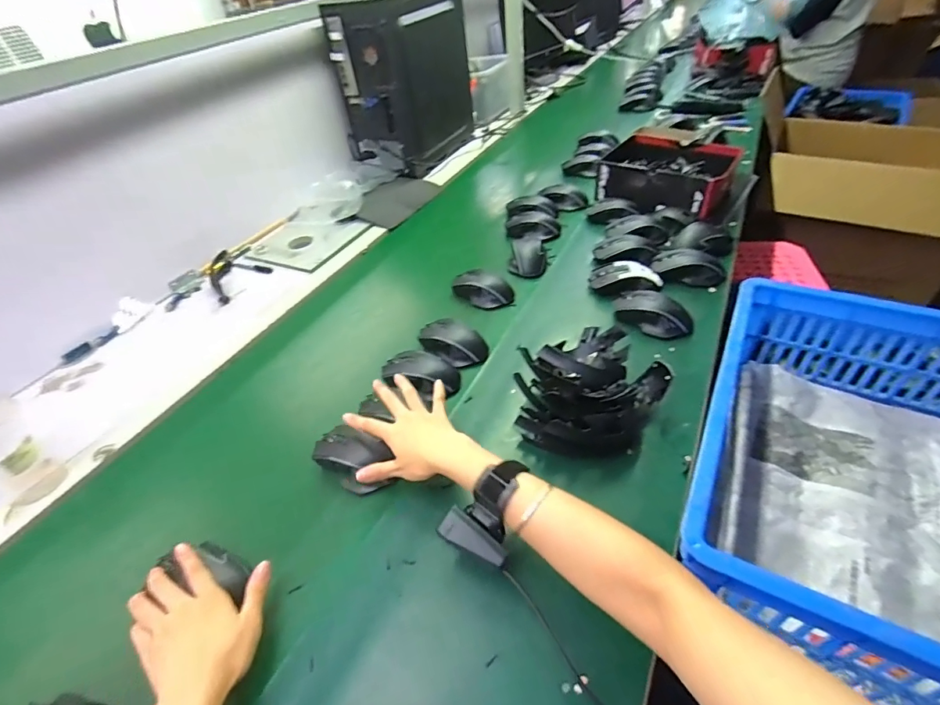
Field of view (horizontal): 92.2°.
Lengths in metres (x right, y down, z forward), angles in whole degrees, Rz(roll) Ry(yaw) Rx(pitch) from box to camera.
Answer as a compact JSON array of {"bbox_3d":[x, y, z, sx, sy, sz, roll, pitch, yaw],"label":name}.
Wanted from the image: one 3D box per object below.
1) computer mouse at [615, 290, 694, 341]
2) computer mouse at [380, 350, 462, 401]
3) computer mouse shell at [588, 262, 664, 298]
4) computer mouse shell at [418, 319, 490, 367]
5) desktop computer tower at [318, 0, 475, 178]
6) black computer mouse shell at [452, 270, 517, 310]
[{"bbox_3d":[0.282,-0.061,0.696,0.071,0.031,0.115,-34,48,-27],"label":"computer mouse"},{"bbox_3d":[-0.071,0.031,0.656,0.108,0.037,0.076,24,50,29],"label":"computer mouse"},{"bbox_3d":[0.261,-0.121,0.756,0.116,0.027,0.069,4,43,12],"label":"computer mouse shell"},{"bbox_3d":[-0.026,-0.017,0.705,0.112,0.033,0.076,24,50,30],"label":"computer mouse shell"},{"bbox_3d":[-0.168,-0.702,1.197,0.194,0.393,0.371,16,47,23],"label":"desktop computer tower"},{"bbox_3d":[0.026,-0.117,0.804,0.112,0.031,0.067,25,51,30],"label":"black computer mouse shell"}]

